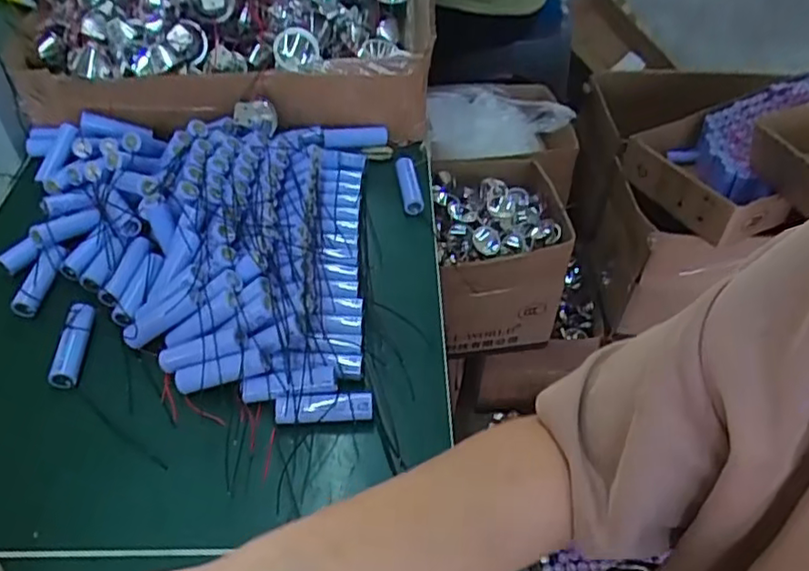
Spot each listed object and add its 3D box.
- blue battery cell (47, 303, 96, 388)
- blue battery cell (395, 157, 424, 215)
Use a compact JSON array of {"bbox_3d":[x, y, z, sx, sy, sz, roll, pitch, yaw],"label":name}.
[{"bbox_3d":[-0.242,0.043,0.477,0.021,0.020,0.066,1,47,-1],"label":"blue battery cell"},{"bbox_3d":[0.003,-0.098,0.614,0.017,0.017,0.069,-9,60,-9],"label":"blue battery cell"}]

